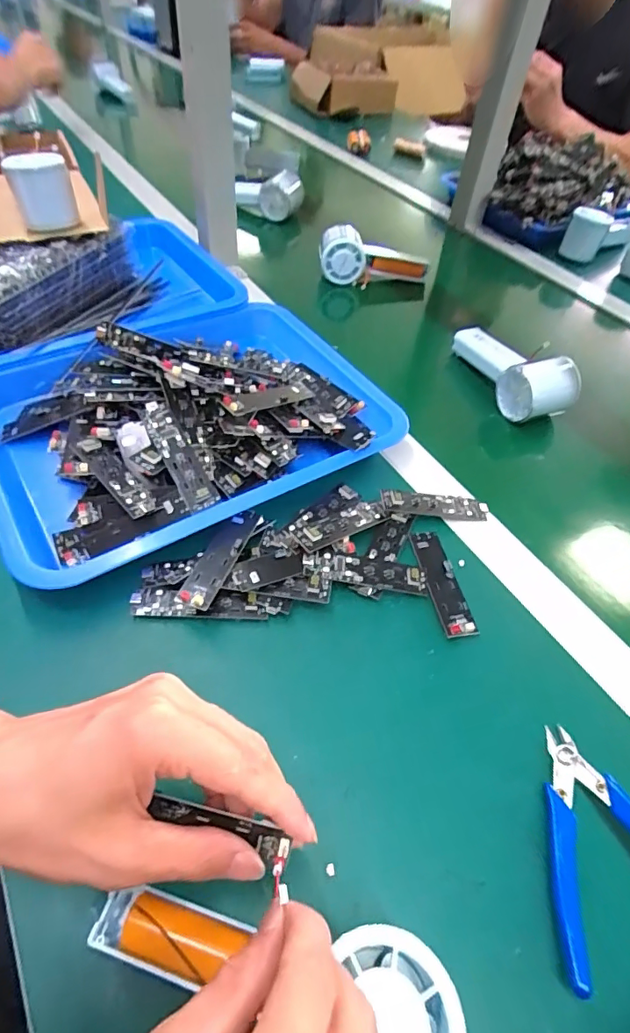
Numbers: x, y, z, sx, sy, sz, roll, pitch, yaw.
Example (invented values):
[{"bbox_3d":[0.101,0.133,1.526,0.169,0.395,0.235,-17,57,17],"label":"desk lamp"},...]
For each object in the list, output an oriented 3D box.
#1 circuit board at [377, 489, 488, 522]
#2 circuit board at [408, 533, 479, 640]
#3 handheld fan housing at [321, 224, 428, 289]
[{"bbox_3d":[0.101,-0.009,0.415,0.092,0.008,0.023,5,64,-14],"label":"circuit board"},{"bbox_3d":[0.093,0.047,0.371,0.024,0.007,0.091,-4,52,-9],"label":"circuit board"},{"bbox_3d":[0.077,-0.361,0.686,0.147,0.058,0.056,-5,52,-9],"label":"handheld fan housing"}]

